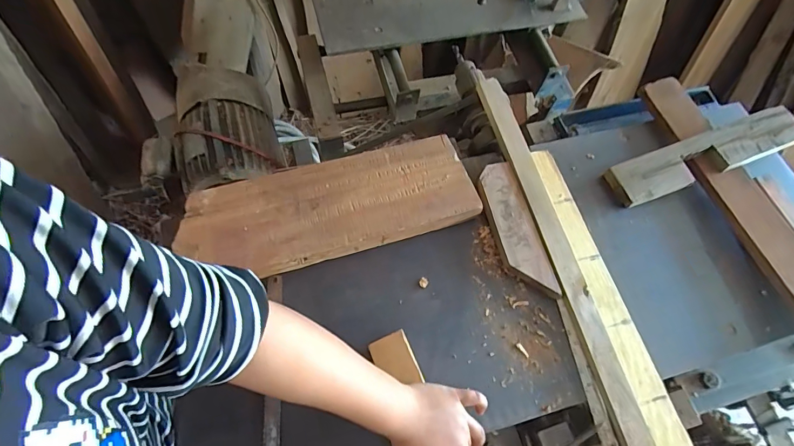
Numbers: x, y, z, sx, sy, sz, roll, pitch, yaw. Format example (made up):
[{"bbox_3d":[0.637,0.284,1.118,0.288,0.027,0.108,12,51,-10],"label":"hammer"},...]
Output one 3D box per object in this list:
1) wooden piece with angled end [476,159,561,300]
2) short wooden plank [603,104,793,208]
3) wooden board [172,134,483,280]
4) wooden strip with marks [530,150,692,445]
[{"bbox_3d":[0.175,0.009,0.623,0.062,0.021,0.216,-11,66,-8],"label":"wooden piece with angled end"},{"bbox_3d":[0.500,-0.110,0.671,0.313,0.023,0.072,-20,71,0],"label":"short wooden plank"},{"bbox_3d":[-0.091,-0.024,0.603,0.401,0.036,0.139,-15,67,-10],"label":"wooden board"},{"bbox_3d":[0.298,0.090,0.598,0.053,0.015,0.463,-10,66,-8],"label":"wooden strip with marks"}]

